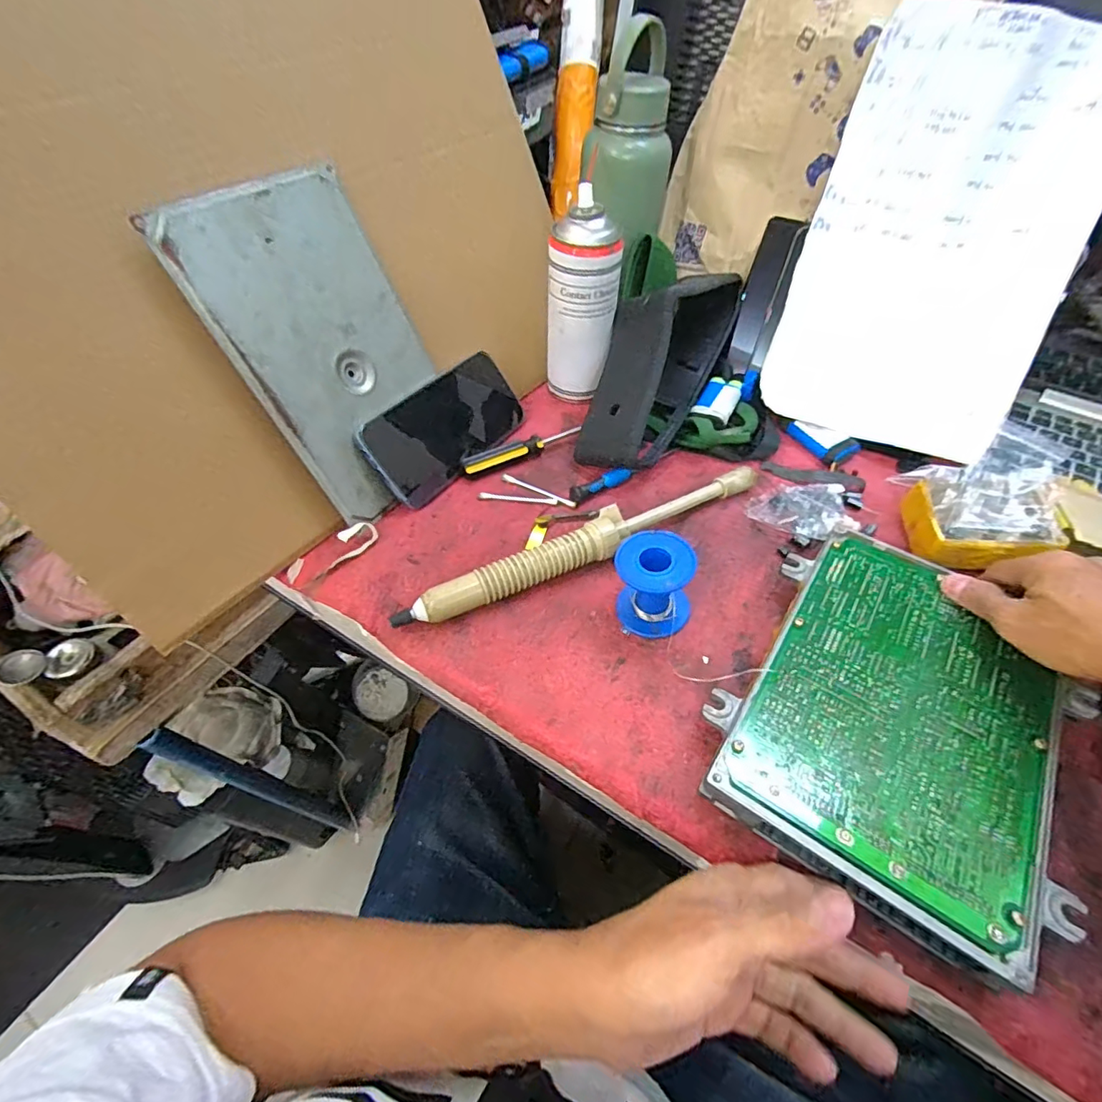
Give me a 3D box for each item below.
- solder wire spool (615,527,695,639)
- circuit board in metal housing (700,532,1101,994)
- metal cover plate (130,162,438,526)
[{"bbox_3d":[0.073,0.024,0.385,0.057,0.057,0.054,13,55,11],"label":"solder wire spool"},{"bbox_3d":[0.221,0.100,0.343,0.178,0.030,0.237,29,54,24],"label":"circuit board in metal housing"},{"bbox_3d":[-0.166,-0.157,0.424,0.012,0.228,0.151,3,42,39],"label":"metal cover plate"}]

